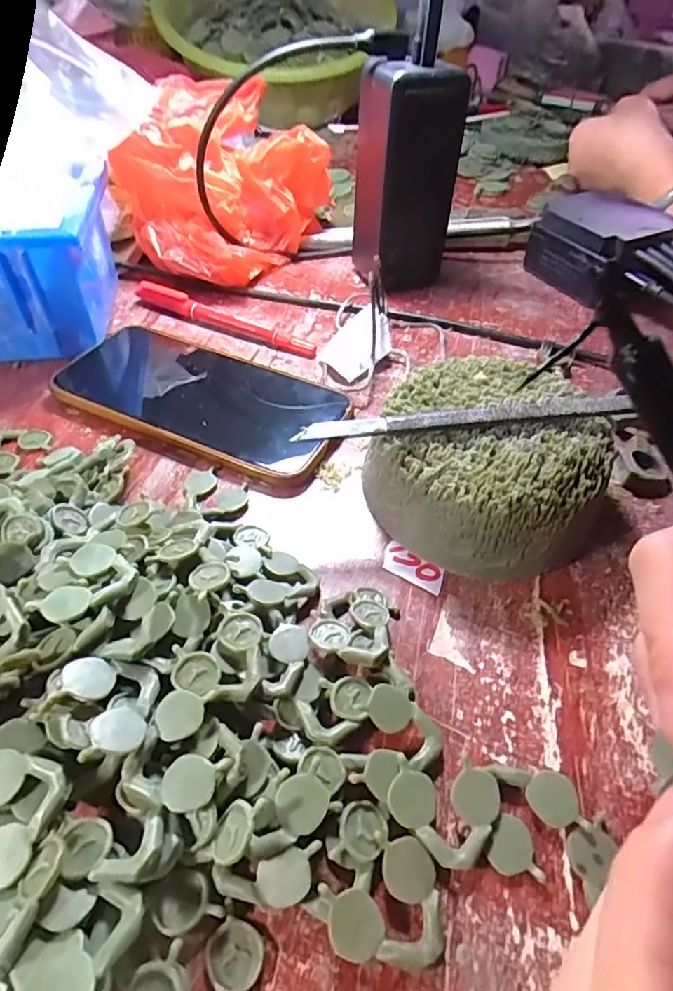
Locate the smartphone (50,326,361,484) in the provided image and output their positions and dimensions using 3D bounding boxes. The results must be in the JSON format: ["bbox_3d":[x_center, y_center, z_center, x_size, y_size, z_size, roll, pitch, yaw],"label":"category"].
[{"bbox_3d":[-0.081,-0.058,0.308,0.177,0.010,0.082,24,51,19],"label":"smartphone"}]

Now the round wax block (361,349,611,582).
[{"bbox_3d":[0.068,-0.016,0.250,0.095,0.047,0.096,1,47,-1],"label":"round wax block"}]

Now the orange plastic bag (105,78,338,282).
[{"bbox_3d":[-0.078,-0.226,0.399,0.098,0.102,0.140,32,54,24],"label":"orange plastic bag"}]

